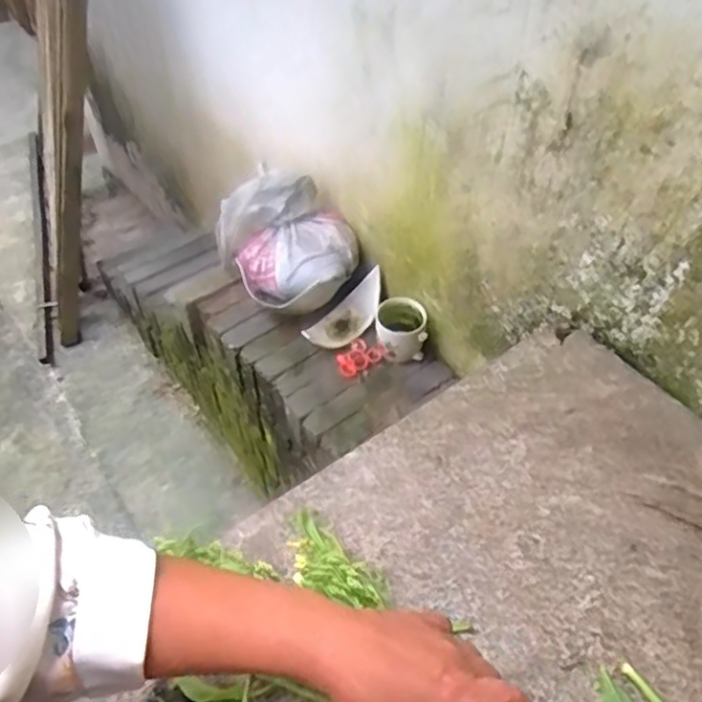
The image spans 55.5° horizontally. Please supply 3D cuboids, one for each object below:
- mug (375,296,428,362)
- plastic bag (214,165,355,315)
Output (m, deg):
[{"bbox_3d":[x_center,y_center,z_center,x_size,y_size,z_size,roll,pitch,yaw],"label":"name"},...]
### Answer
[{"bbox_3d":[0.079,-0.036,1.061,0.079,0.068,0.083,5,49,3],"label":"mug"},{"bbox_3d":[-0.097,-0.182,1.096,0.193,0.155,0.196,-20,53,-18],"label":"plastic bag"}]

